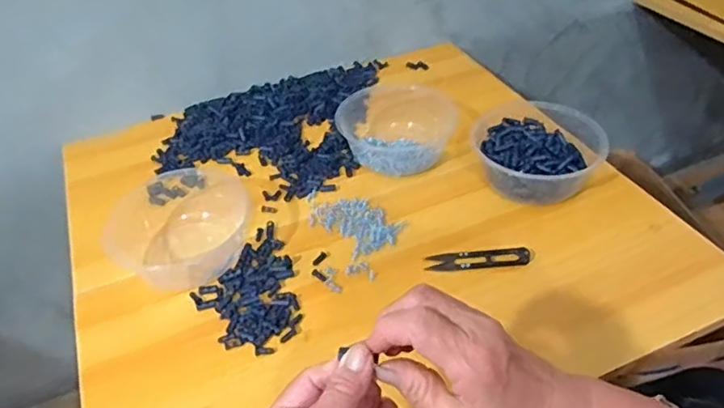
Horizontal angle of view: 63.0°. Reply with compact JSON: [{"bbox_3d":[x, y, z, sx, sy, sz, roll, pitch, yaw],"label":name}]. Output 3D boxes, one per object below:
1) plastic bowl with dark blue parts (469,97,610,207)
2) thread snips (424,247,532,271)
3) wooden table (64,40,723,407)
[{"bbox_3d":[0.203,-0.066,0.669,0.151,0.056,0.174,6,41,12],"label":"plastic bowl with dark blue parts"},{"bbox_3d":[0.114,0.053,0.583,0.100,0.009,0.024,-3,40,1],"label":"thread snips"},{"bbox_3d":[-0.001,0.174,0.788,0.579,0.497,0.571,-17,42,-15],"label":"wooden table"}]

